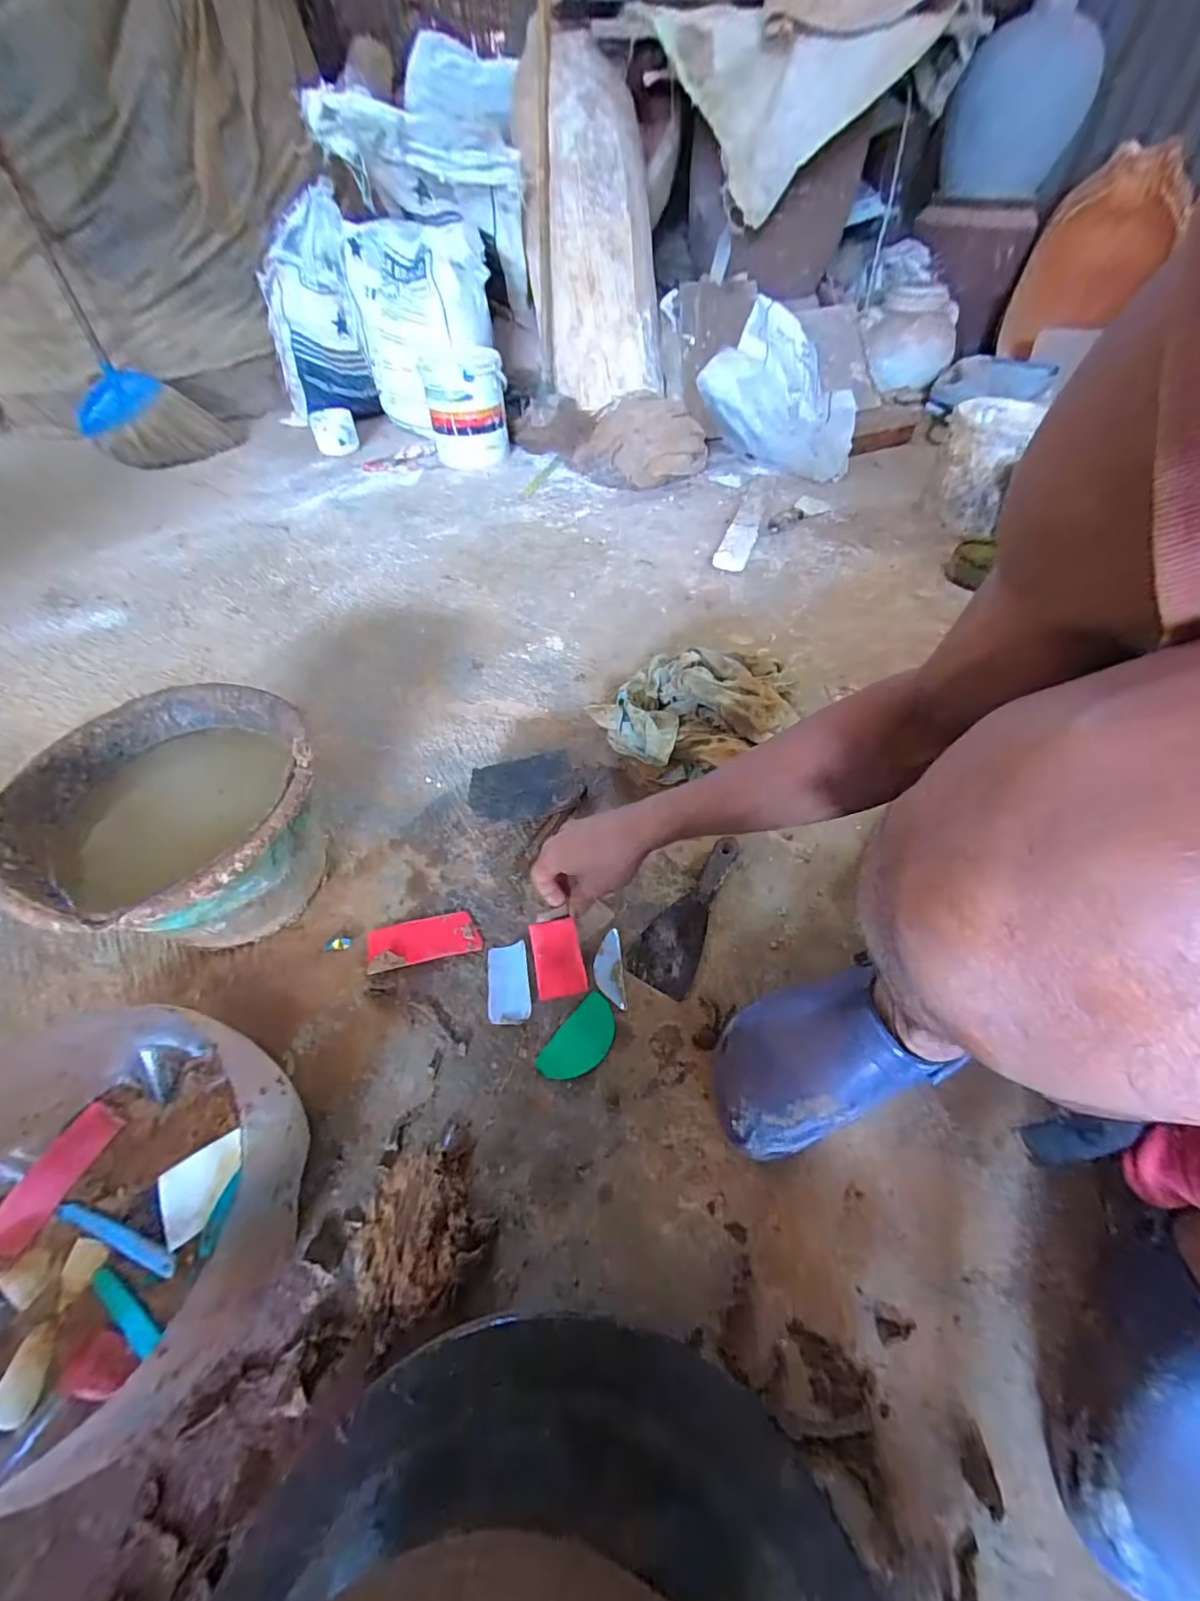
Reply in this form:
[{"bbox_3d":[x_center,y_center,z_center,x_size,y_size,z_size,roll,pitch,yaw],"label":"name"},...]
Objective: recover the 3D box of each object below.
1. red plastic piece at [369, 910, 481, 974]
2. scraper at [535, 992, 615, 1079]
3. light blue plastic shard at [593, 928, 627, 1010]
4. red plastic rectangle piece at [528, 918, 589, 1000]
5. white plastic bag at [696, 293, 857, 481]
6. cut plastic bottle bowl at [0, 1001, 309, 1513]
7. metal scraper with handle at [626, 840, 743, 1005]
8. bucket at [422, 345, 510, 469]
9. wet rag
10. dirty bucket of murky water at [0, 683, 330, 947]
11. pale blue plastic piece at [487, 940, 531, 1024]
[{"bbox_3d":[-0.178,0.141,0.560,0.110,0.006,0.047,-11,54,-10],"label":"red plastic piece"},{"bbox_3d":[-0.016,0.219,0.503,0.046,0.004,0.082,34,59,24],"label":"scraper"},{"bbox_3d":[0.009,0.164,0.540,0.029,0.004,0.074,-1,55,-5],"label":"light blue plastic shard"},{"bbox_3d":[-0.041,0.152,0.535,0.046,0.004,0.069,-9,79,-7],"label":"red plastic rectangle piece"},{"bbox_3d":[0.444,-0.952,1.272,0.343,0.219,0.337,21,55,16],"label":"white plastic bag"},{"bbox_3d":[-0.332,0.281,0.371,0.251,0.127,0.234,0,52,0],"label":"cut plastic bottle bowl"},{"bbox_3d":[0.094,0.110,0.569,0.064,0.026,0.175,25,56,18],"label":"metal scraper with handle"},{"bbox_3d":[-0.300,-0.887,1.259,0.173,0.195,0.160,-11,53,-8],"label":"bucket"},{"bbox_3d":[0.133,-0.124,0.704,0.254,0.102,0.181,-28,57,-20],"label":"wet rag"},{"bbox_3d":[-0.380,0.036,0.537,0.244,0.166,0.246,0,52,0],"label":"dirty bucket of murky water"},{"bbox_3d":[-0.088,0.174,0.531,0.039,0.009,0.074,-6,52,-4],"label":"pale blue plastic piece"}]

